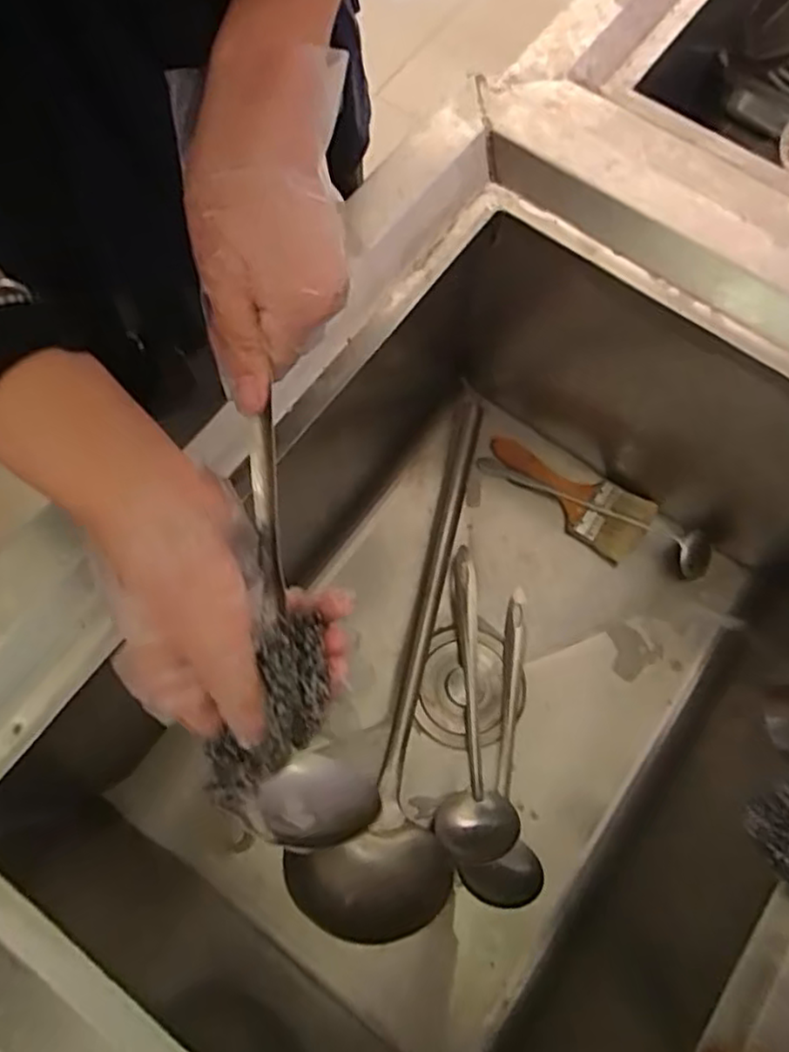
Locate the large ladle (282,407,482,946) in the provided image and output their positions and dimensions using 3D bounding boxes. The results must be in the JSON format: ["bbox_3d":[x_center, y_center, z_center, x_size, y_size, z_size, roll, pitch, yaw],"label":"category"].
[{"bbox_3d":[0.016,0.111,0.626,0.129,0.070,0.487,11,71,3],"label":"large ladle"}]

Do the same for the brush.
[{"bbox_3d":[0.175,-0.039,0.702,0.170,0.013,0.068,36,74,11],"label":"brush"}]

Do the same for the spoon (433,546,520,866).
[{"bbox_3d":[0.073,0.156,0.632,0.066,0.031,0.270,2,71,0],"label":"spoon"}]

